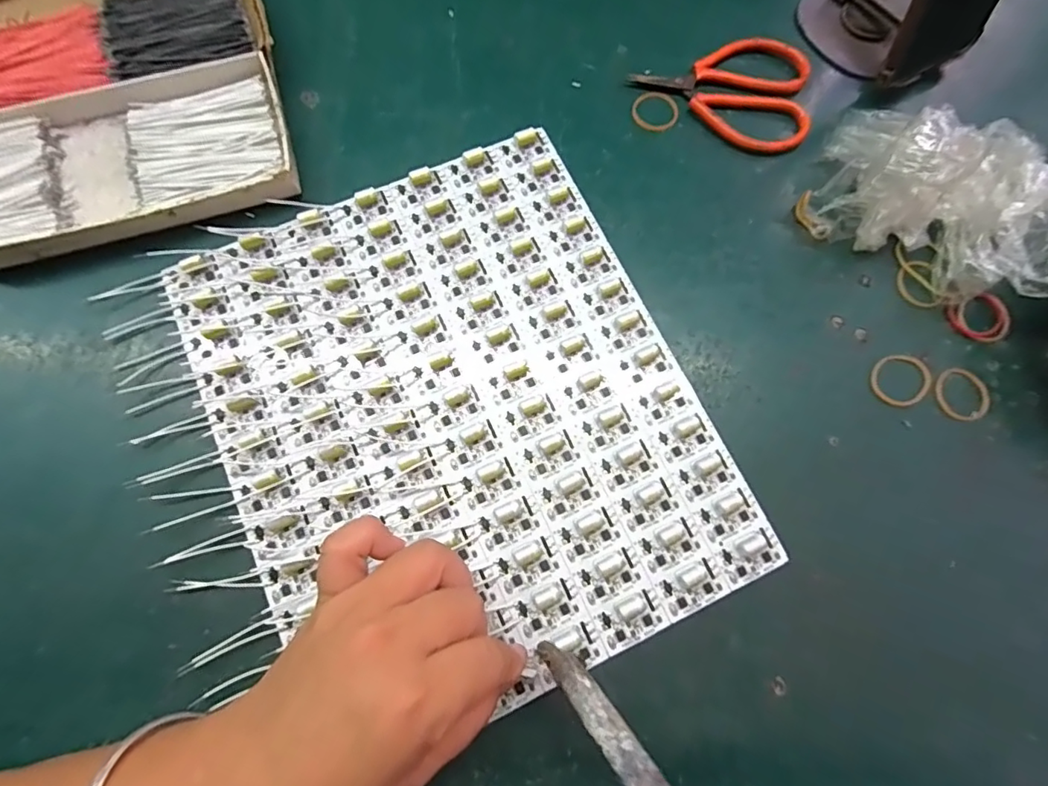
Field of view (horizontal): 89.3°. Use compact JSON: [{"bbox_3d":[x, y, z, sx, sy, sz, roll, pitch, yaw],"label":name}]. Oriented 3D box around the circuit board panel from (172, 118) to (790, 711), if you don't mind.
[{"bbox_3d":[-0.035,0.007,0.287,0.242,0.009,0.284,-25,78,-7],"label":"circuit board panel"}]

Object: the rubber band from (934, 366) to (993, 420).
[{"bbox_3d":[0.246,0.000,0.297,0.030,0.004,0.029,0,76,-1],"label":"rubber band"}]

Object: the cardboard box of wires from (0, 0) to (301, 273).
[{"bbox_3d":[-0.248,-0.188,0.319,0.188,0.023,0.206,-15,77,-5],"label":"cardboard box of wires"}]

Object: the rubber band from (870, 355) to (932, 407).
[{"bbox_3d":[0.213,-0.007,0.298,0.034,0.004,0.030,3,76,-1],"label":"rubber band"}]

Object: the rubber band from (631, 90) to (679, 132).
[{"bbox_3d":[0.085,-0.181,0.339,0.029,0.004,0.029,24,77,5],"label":"rubber band"}]

